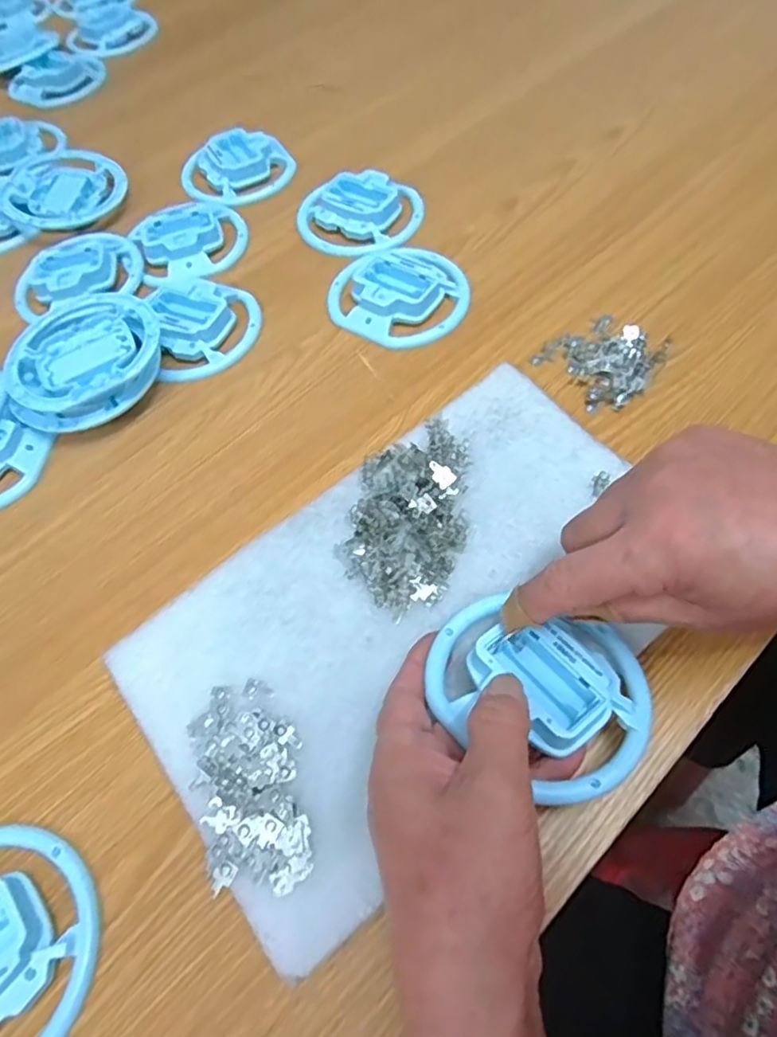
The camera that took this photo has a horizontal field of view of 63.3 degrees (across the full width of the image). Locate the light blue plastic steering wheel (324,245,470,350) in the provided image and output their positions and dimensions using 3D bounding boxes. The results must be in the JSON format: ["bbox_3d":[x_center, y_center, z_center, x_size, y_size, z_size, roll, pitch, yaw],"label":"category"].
[{"bbox_3d":[0.007,-0.171,0.470,0.101,0.021,0.093,-2,60,3],"label":"light blue plastic steering wheel"}]

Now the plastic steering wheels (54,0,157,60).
[{"bbox_3d":[-0.346,-0.613,0.769,0.100,0.024,0.195,-22,61,-9],"label":"plastic steering wheels"}]

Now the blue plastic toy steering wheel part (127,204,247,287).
[{"bbox_3d":[-0.161,-0.227,0.517,0.089,0.021,0.084,-21,60,-8],"label":"blue plastic toy steering wheel part"}]

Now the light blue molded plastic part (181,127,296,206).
[{"bbox_3d":[-0.134,-0.315,0.569,0.093,0.021,0.086,-2,60,3],"label":"light blue molded plastic part"}]

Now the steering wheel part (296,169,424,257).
[{"bbox_3d":[-0.026,-0.253,0.522,0.090,0.021,0.089,-2,60,3],"label":"steering wheel part"}]

